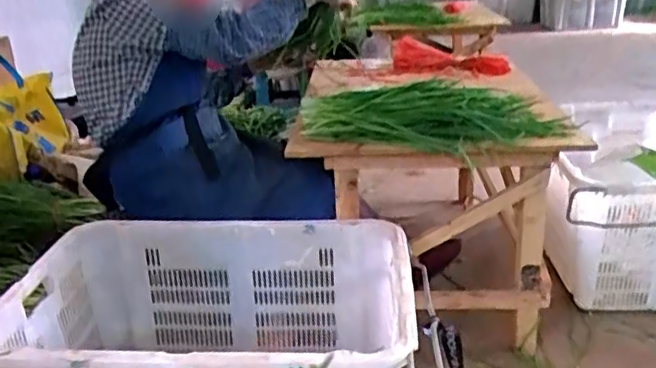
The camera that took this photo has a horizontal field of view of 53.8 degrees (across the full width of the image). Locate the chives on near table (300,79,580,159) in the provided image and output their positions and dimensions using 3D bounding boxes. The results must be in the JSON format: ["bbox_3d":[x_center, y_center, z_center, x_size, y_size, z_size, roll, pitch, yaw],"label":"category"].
[{"bbox_3d":[0.237,-0.142,1.350,0.562,0.121,0.166,-4,21,-6],"label":"chives on near table"}]

